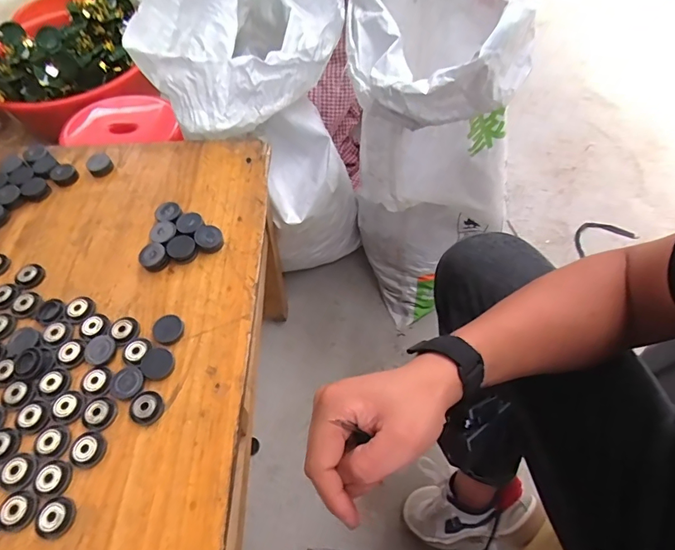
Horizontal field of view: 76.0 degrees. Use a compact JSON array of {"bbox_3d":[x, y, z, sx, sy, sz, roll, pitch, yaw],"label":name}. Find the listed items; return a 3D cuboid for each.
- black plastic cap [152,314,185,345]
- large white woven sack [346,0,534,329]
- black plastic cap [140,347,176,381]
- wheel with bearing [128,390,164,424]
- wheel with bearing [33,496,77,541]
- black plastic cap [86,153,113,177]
[{"bbox_3d":[-0.187,0.059,0.473,0.034,0.008,0.031,-2,58,2],"label":"black plastic cap"},{"bbox_3d":[0.165,-0.257,0.892,0.287,0.575,0.438,-17,58,-7],"label":"large white woven sack"},{"bbox_3d":[-0.188,0.093,0.452,0.032,0.004,0.032,6,68,-15],"label":"black plastic cap"},{"bbox_3d":[-0.189,0.130,0.428,0.030,0.009,0.032,-2,58,2],"label":"wheel with bearing"},{"bbox_3d":[-0.250,0.213,0.380,0.031,0.009,0.032,-2,58,2],"label":"wheel with bearing"},{"bbox_3d":[-0.341,-0.158,0.618,0.033,0.013,0.034,-2,58,2],"label":"black plastic cap"}]

